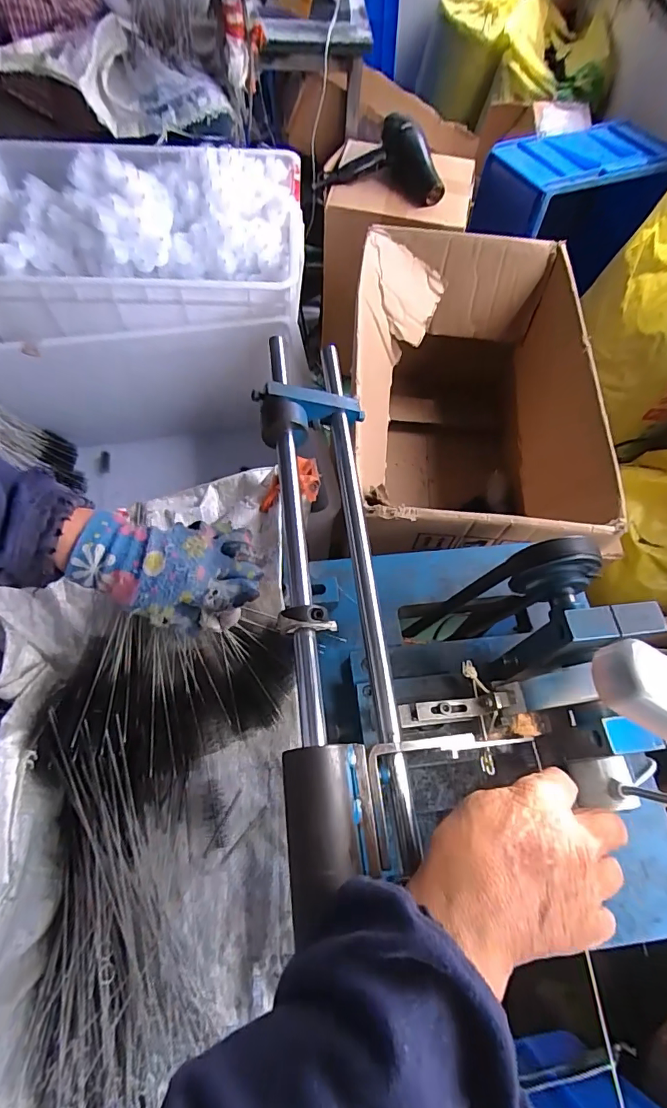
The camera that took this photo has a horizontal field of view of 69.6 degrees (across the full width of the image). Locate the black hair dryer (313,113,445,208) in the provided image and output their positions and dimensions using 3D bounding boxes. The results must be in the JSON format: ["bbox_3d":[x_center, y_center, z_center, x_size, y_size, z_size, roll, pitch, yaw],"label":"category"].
[{"bbox_3d":[0.105,-0.843,1.033,0.274,0.121,0.154,10,63,2],"label":"black hair dryer"}]

